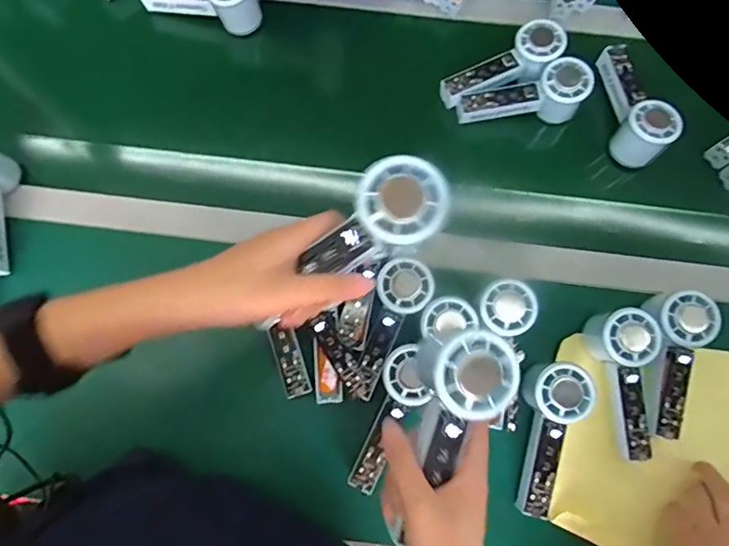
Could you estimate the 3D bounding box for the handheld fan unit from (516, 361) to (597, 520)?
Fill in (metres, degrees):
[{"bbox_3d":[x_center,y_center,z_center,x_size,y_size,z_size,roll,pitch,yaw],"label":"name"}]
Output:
[{"bbox_3d":[0.190,0.166,0.493,0.055,0.049,0.146,7,77,1],"label":"handheld fan unit"}]

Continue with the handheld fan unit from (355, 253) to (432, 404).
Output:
[{"bbox_3d":[0.027,0.057,0.509,0.054,0.026,0.148,19,77,4],"label":"handheld fan unit"}]

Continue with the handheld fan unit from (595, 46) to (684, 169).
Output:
[{"bbox_3d":[0.318,-0.205,0.595,0.049,0.063,0.148,-18,78,-5],"label":"handheld fan unit"}]

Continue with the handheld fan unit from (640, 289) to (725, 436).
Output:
[{"bbox_3d":[0.312,0.092,0.514,0.062,0.054,0.149,21,77,4],"label":"handheld fan unit"}]

